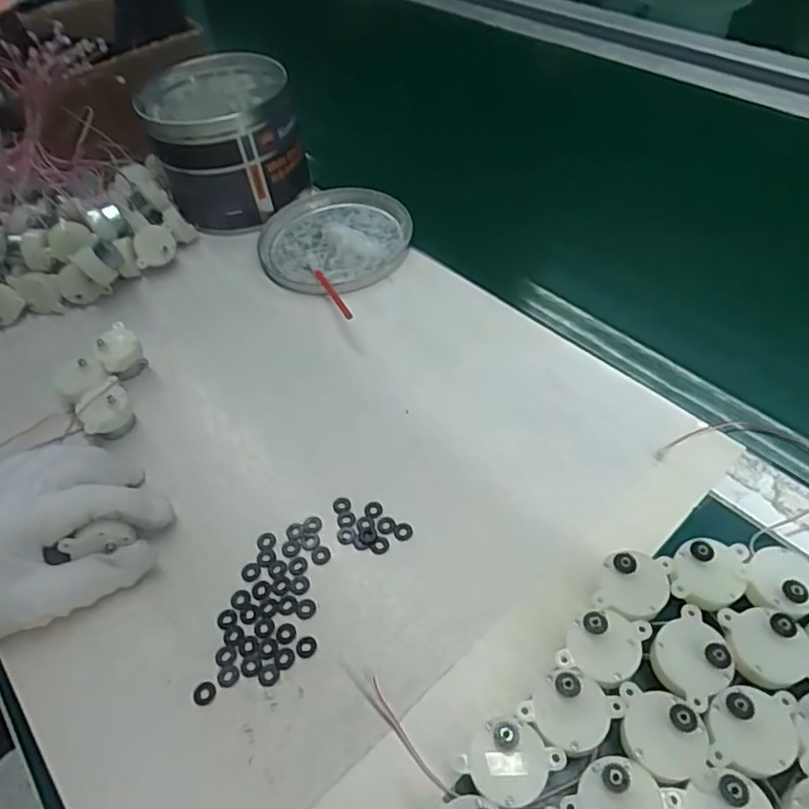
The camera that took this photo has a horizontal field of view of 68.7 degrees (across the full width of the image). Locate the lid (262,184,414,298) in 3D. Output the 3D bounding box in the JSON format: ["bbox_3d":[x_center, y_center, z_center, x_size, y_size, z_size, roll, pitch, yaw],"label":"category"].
[{"bbox_3d":[-0.059,-0.146,0.512,0.128,0.013,0.135,-2,52,3],"label":"lid"}]

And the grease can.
[{"bbox_3d":[-0.159,-0.233,0.533,0.117,0.105,0.126,-2,52,3],"label":"grease can"}]

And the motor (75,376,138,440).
[{"bbox_3d":[-0.198,0.006,0.395,0.032,0.028,0.031,-28,55,-16],"label":"motor"}]

